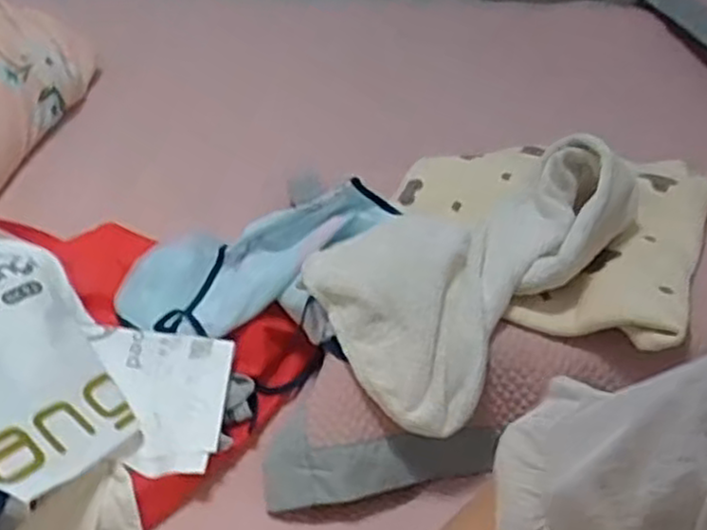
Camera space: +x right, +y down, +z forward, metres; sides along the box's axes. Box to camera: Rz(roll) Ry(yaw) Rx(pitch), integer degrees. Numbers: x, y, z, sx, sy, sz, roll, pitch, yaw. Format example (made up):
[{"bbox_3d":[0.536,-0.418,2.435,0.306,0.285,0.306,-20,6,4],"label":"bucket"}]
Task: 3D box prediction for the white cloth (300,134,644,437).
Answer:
[{"bbox_3d":[0.126,-0.011,0.711,0.334,0.081,0.180,-36,51,-16],"label":"white cloth"}]

